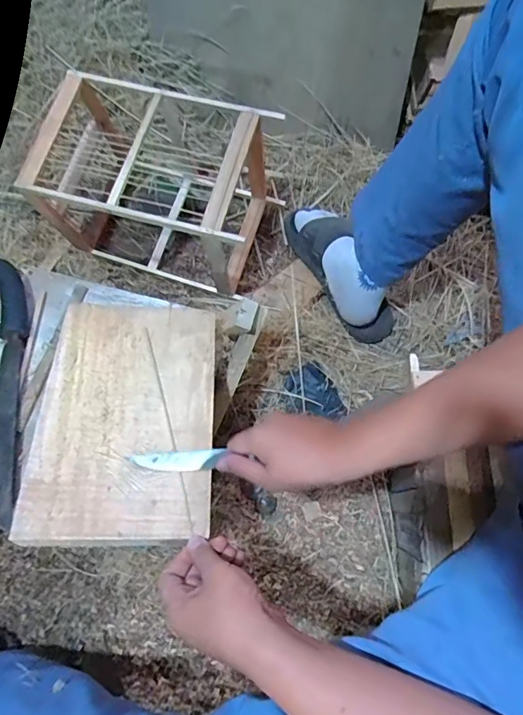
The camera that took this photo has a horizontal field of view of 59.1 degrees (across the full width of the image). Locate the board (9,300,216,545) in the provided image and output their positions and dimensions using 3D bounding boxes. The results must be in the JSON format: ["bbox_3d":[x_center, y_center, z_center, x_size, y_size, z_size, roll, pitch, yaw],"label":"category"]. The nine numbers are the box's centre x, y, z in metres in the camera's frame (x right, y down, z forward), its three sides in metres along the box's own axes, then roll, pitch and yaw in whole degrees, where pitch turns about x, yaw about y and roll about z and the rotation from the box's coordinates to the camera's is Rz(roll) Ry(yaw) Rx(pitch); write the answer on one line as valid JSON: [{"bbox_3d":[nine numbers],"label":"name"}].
[{"bbox_3d":[-0.150,0.057,0.528,0.187,0.011,0.286,3,59,-7],"label":"board"}]

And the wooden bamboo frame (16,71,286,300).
[{"bbox_3d":[-0.161,-0.270,0.773,0.333,0.256,0.235,16,71,7],"label":"wooden bamboo frame"}]

